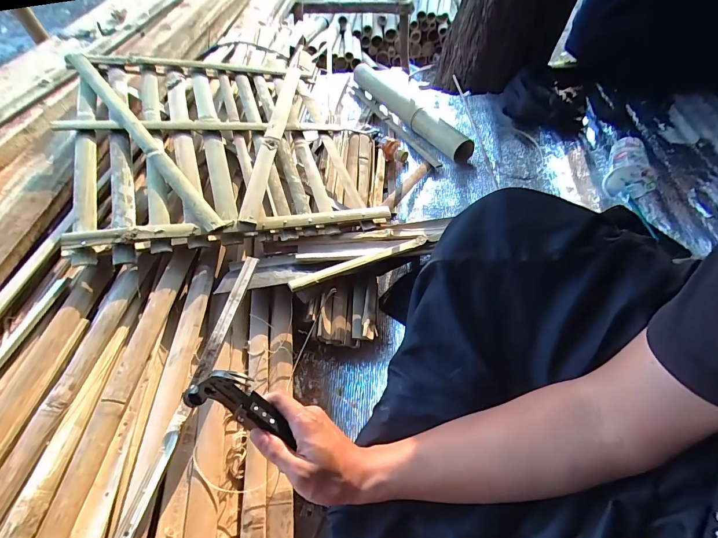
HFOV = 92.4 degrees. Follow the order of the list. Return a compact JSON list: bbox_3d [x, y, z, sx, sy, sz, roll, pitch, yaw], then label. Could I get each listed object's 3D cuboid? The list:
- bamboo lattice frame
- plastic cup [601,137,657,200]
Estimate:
[{"bbox_3d":[-0.262,-0.260,0.694,0.504,0.066,0.556,-14,61,-26],"label":"bamboo lattice frame"},{"bbox_3d":[0.597,-0.223,0.758,0.092,0.073,0.131,22,55,19],"label":"plastic cup"}]

